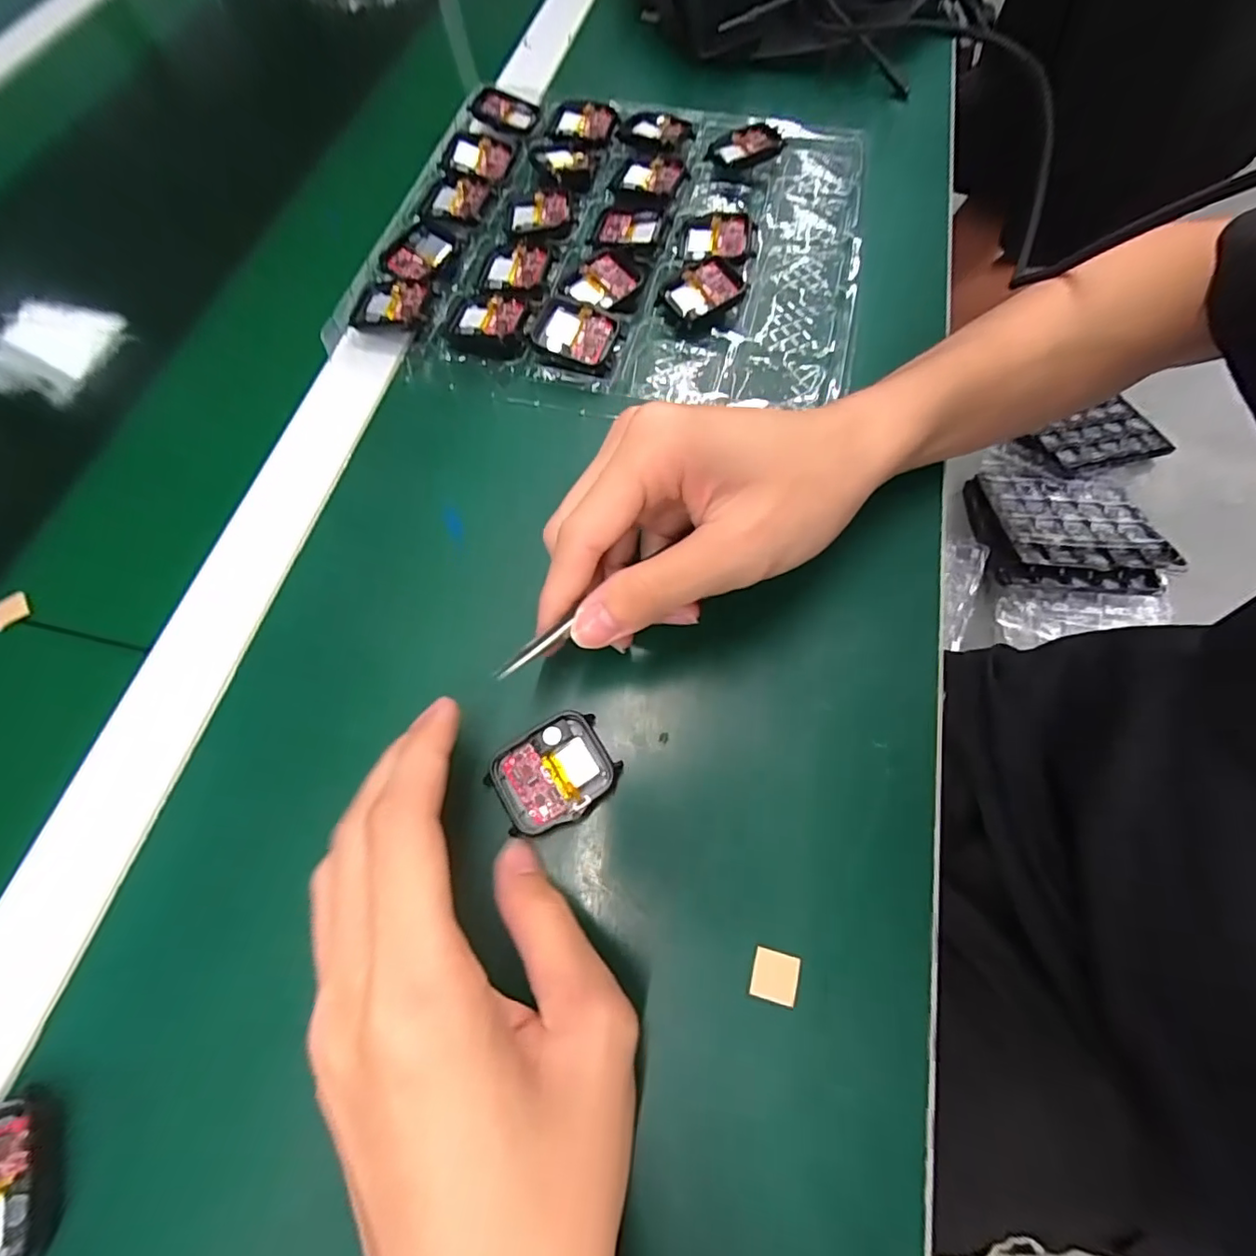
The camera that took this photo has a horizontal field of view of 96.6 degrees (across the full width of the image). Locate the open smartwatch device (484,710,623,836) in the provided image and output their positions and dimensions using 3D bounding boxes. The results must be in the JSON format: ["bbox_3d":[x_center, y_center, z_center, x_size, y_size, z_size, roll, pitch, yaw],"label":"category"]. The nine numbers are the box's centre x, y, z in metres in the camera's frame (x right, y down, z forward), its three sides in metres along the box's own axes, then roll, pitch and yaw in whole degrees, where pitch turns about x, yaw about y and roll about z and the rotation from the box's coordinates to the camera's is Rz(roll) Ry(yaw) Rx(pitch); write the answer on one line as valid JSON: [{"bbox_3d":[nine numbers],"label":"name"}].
[{"bbox_3d":[-0.029,0.056,0.217,0.046,0.008,0.039,-29,69,-11],"label":"open smartwatch device"}]

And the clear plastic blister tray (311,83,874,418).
[{"bbox_3d":[-0.010,-0.236,0.339,0.283,0.021,0.251,11,67,6],"label":"clear plastic blister tray"}]

